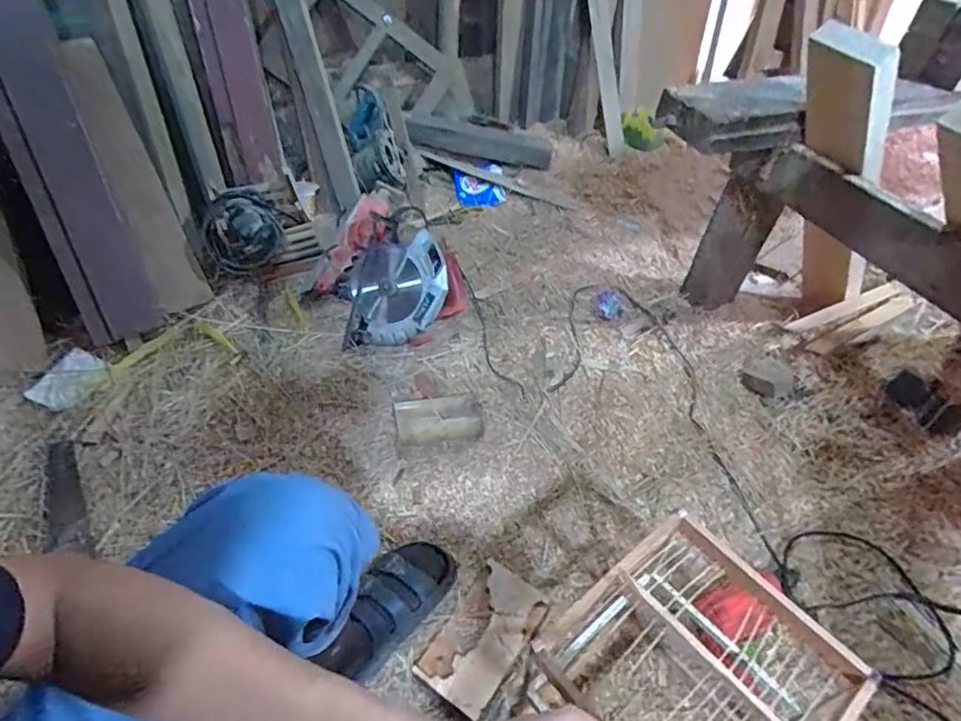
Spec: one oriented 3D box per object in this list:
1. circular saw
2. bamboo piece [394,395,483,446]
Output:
[{"bbox_3d":[-0.214,-0.171,1.192,0.350,0.230,0.238,17,48,12],"label":"circular saw"},{"bbox_3d":[-0.079,0.109,1.046,0.154,0.087,0.082,-7,48,-11],"label":"bamboo piece"}]

